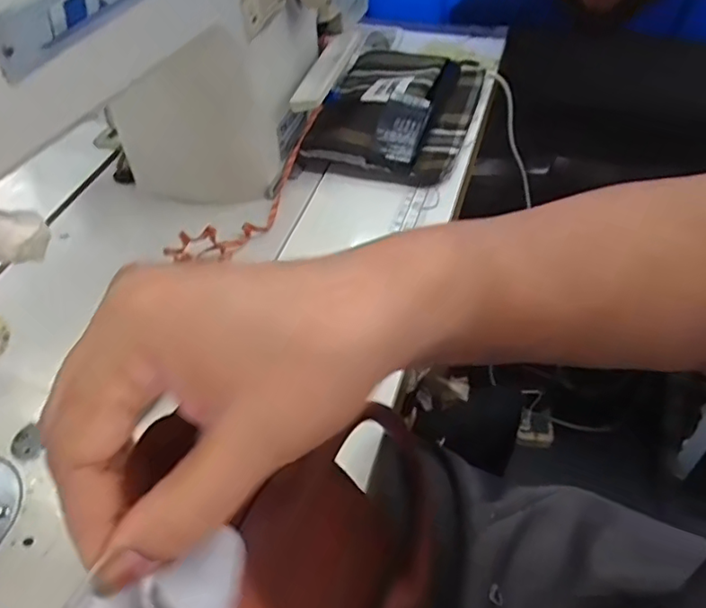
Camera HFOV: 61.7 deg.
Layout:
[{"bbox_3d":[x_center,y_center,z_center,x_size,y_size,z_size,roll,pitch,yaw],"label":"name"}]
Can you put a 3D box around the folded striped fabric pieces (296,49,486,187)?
[{"bbox_3d":[0.038,-0.177,0.520,0.127,0.029,0.201,10,49,13],"label":"folded striped fabric pieces"}]

